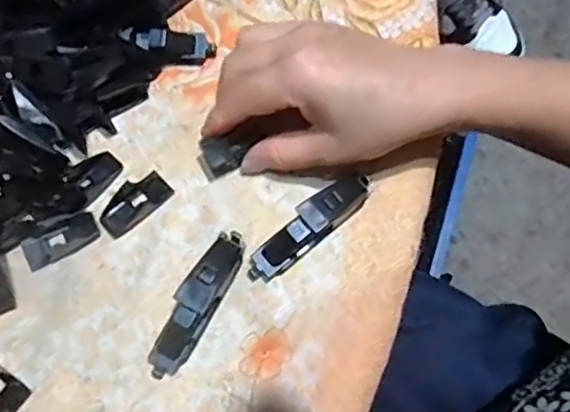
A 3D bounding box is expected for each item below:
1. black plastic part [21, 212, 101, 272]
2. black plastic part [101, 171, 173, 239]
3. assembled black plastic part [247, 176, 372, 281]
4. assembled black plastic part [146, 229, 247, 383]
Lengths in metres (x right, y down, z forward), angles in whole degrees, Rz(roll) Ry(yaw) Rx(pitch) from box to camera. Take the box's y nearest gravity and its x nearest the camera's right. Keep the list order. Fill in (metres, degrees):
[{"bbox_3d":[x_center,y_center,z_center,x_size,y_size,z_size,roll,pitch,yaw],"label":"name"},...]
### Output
[{"bbox_3d":[-0.123,0.019,0.326,0.041,0.007,0.018,-26,75,-7],"label":"black plastic part"},{"bbox_3d":[-0.085,-0.002,0.334,0.041,0.004,0.022,-41,77,-11],"label":"black plastic part"},{"bbox_3d":[0.014,0.011,0.321,0.082,0.022,0.019,-39,77,-10],"label":"assembled black plastic part"},{"bbox_3d":[-0.046,0.050,0.309,0.019,0.022,0.083,29,76,9],"label":"assembled black plastic part"}]

